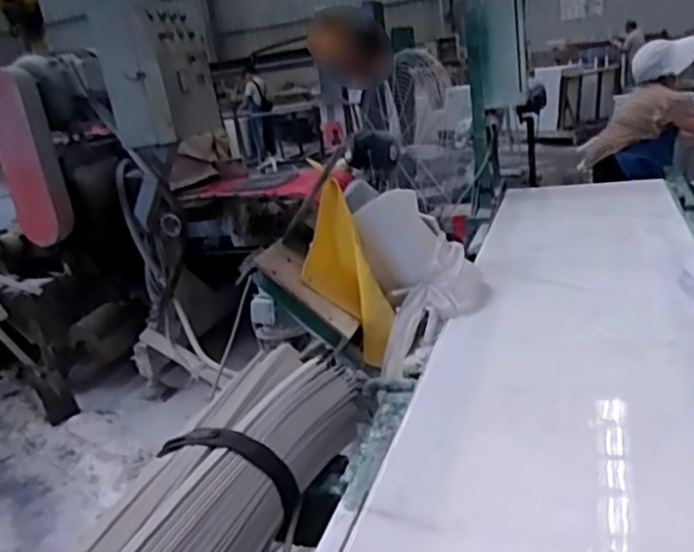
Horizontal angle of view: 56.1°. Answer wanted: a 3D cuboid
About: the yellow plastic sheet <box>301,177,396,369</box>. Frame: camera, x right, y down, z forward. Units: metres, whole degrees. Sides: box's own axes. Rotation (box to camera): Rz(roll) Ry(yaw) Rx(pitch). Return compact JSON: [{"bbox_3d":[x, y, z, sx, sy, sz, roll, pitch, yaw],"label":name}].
[{"bbox_3d":[-0.008,0.007,1.530,0.144,0.444,0.088,-26,8,-37],"label":"yellow plastic sheet"}]

